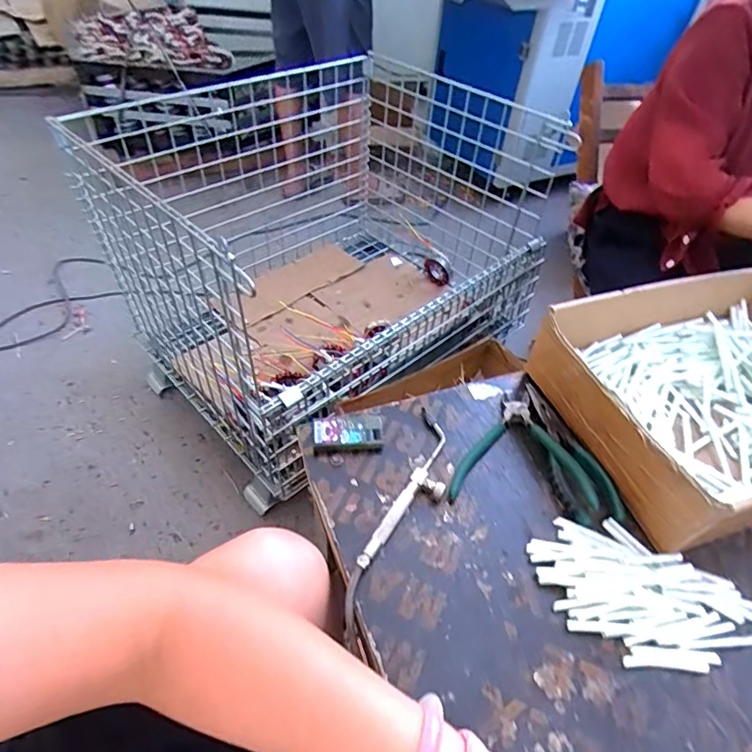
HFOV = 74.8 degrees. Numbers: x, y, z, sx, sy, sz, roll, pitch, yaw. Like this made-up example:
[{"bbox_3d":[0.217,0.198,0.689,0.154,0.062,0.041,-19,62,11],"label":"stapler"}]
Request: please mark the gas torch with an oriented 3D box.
[{"bbox_3d":[0.037,0.102,0.446,0.045,0.011,0.172,20,49,13],"label":"gas torch"}]

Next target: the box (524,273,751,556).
[{"bbox_3d":[0.359,0.018,0.505,0.332,0.091,0.238,-12,49,-16],"label":"box"}]

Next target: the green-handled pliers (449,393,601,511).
[{"bbox_3d":[0.135,0.070,0.475,0.133,0.013,0.117,4,47,-1],"label":"green-handled pliers"}]

